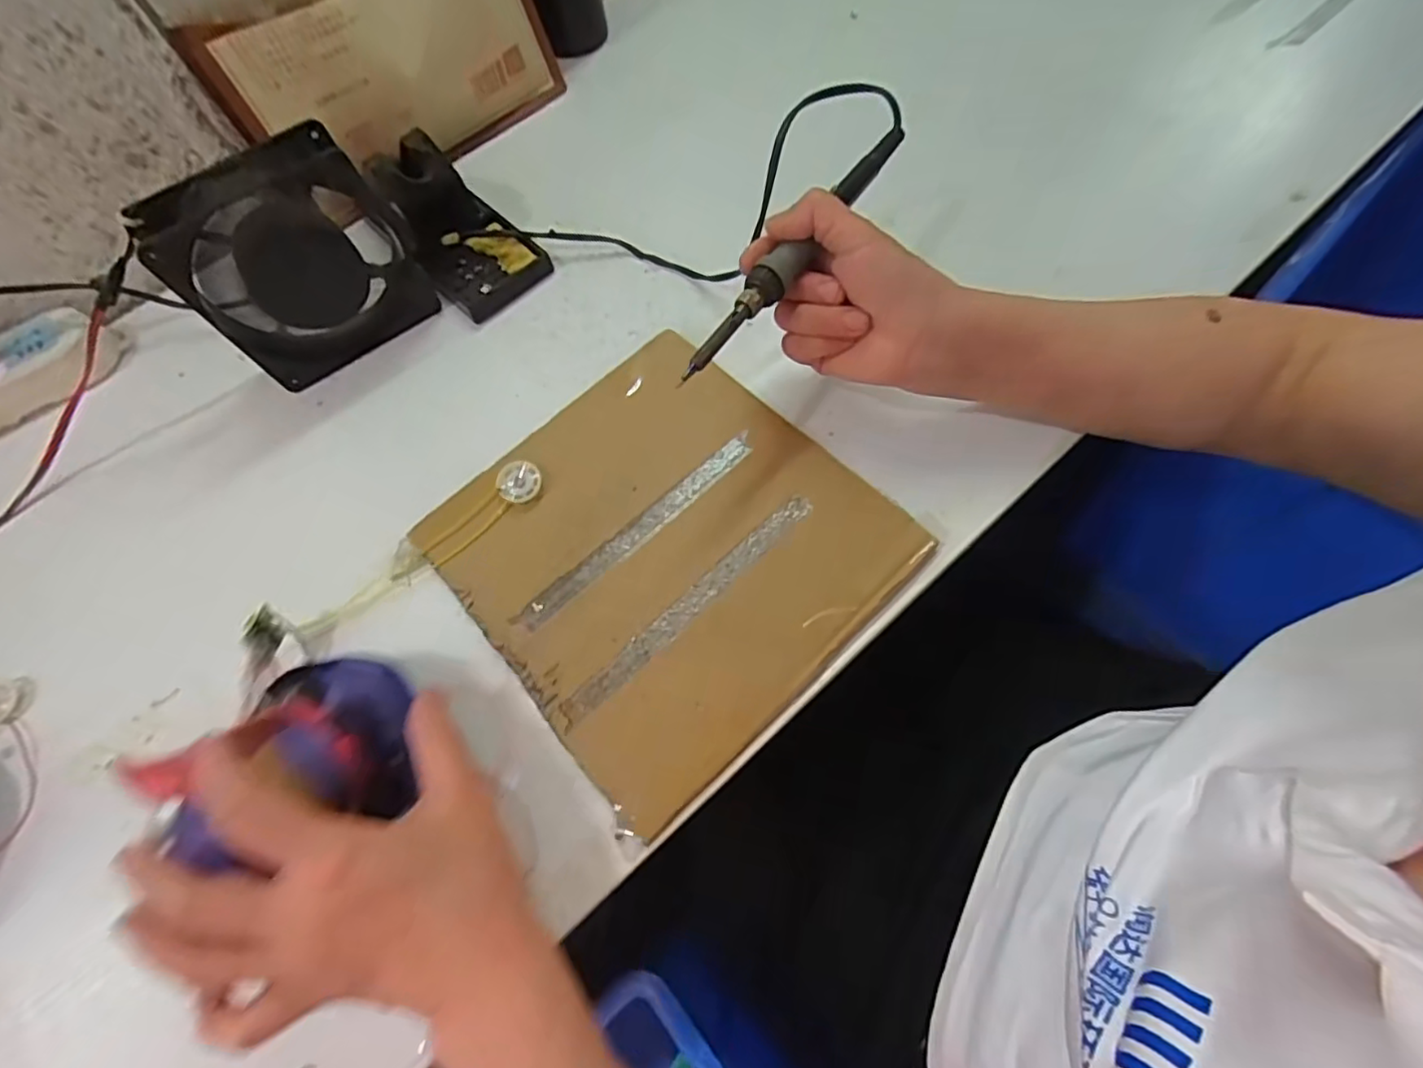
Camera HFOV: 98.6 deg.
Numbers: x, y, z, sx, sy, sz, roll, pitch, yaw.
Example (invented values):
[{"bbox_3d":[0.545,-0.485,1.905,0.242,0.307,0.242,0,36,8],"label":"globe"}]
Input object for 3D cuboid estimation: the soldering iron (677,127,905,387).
[{"bbox_3d":[0.049,-0.150,0.327,0.020,0.022,0.206,33,70,11],"label":"soldering iron"}]

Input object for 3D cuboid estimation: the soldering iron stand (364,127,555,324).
[{"bbox_3d":[-0.179,-0.217,0.422,0.074,0.059,0.115,-41,72,-11],"label":"soldering iron stand"}]

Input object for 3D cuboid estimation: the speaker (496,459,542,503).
[{"bbox_3d":[-0.116,-0.032,0.367,0.026,0.005,0.026,18,69,11],"label":"speaker"}]

